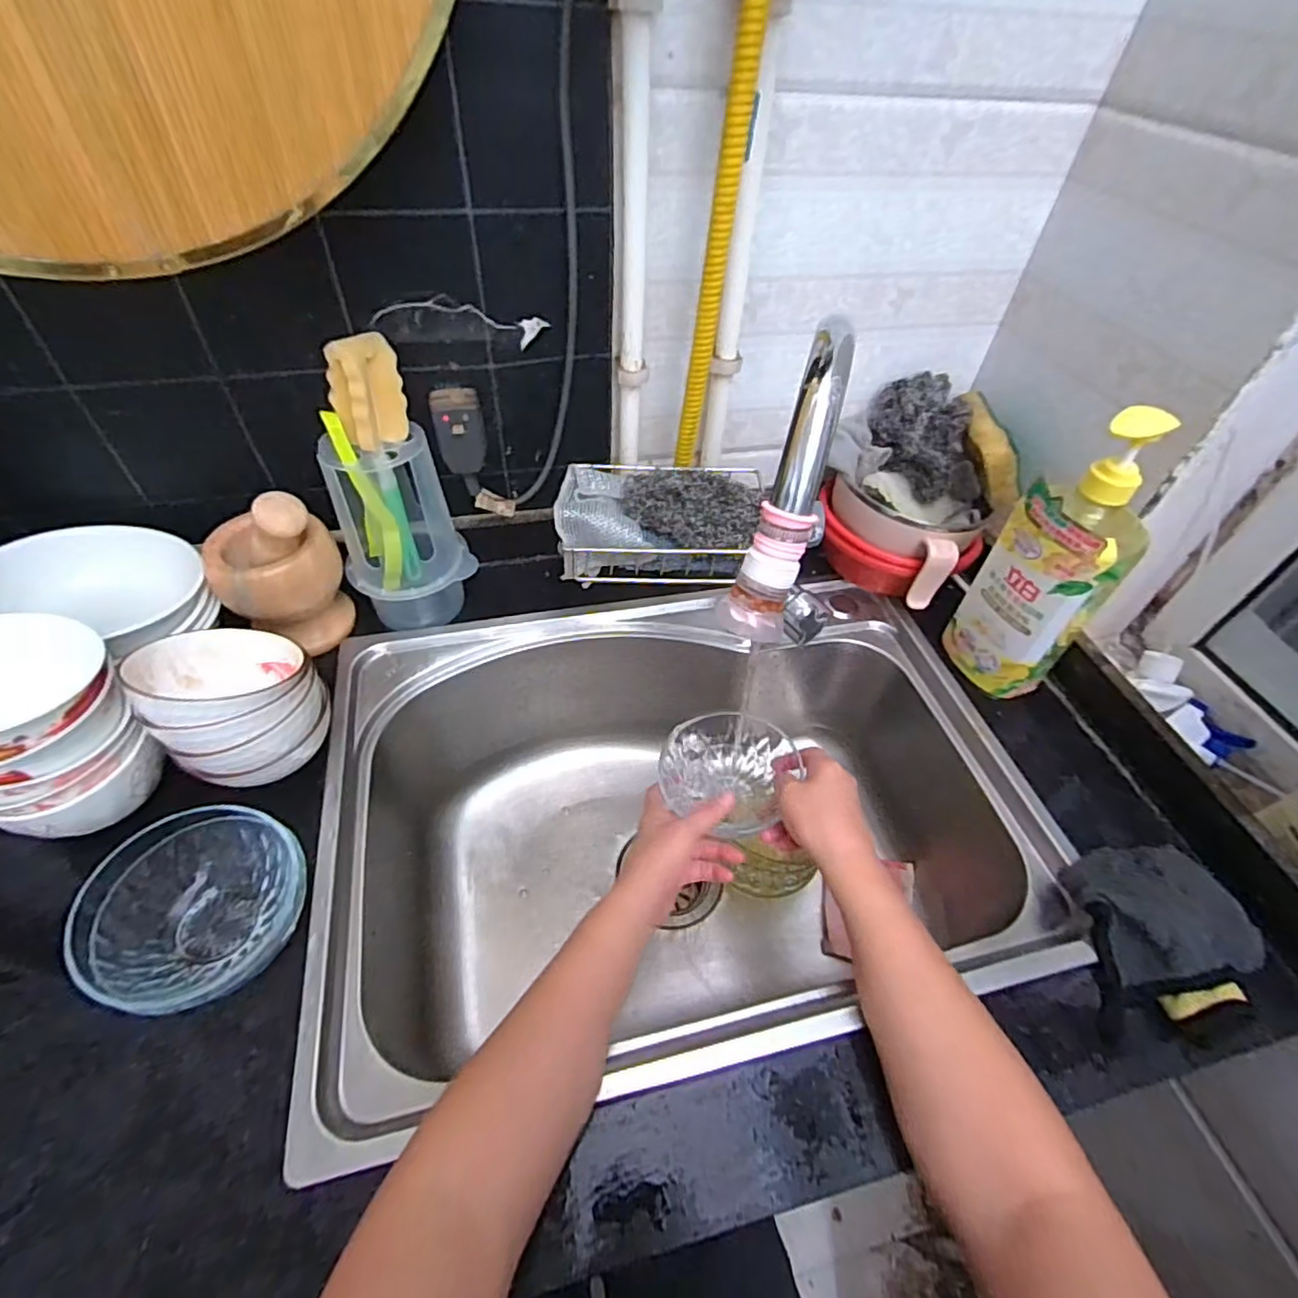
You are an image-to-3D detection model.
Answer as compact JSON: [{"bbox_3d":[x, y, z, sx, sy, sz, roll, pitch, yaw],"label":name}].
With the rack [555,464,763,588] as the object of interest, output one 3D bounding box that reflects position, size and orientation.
[{"bbox_3d":[0.001,-0.112,0.539,0.157,0.065,0.096,-3,49,-7],"label":"rack"}]

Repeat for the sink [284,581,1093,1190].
[{"bbox_3d":[0.025,0.164,0.613,0.575,0.207,0.412,-9,50,-11],"label":"sink"}]

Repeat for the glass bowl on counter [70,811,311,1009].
[{"bbox_3d":[-0.292,0.167,0.411,0.117,0.058,0.122,2,49,-2],"label":"glass bowl on counter"}]

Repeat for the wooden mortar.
[{"bbox_3d":[-0.336,-0.071,0.567,0.105,0.152,0.085,-25,55,-23],"label":"wooden mortar"}]

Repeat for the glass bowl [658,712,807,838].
[{"bbox_3d":[0.070,0.111,0.565,0.113,0.051,0.104,-33,58,-28],"label":"glass bowl"}]

